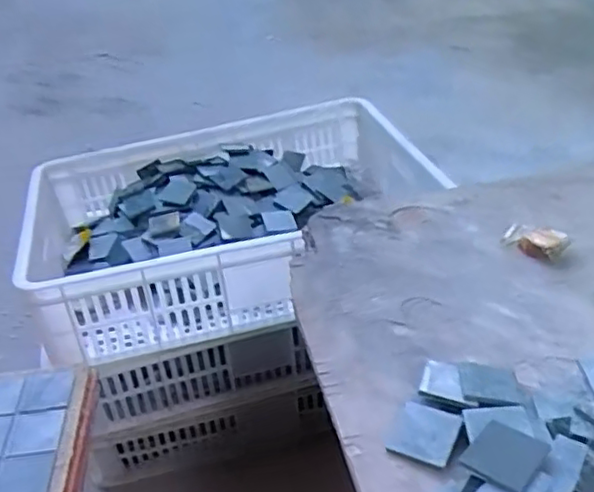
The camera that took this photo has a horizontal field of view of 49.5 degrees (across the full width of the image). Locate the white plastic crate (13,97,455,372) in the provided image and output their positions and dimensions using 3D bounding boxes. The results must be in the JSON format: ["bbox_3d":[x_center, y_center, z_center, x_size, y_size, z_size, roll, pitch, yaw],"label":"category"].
[{"bbox_3d":[-0.096,-0.042,1.055,0.649,0.179,0.409,-10,38,-8],"label":"white plastic crate"}]

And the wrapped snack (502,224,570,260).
[{"bbox_3d":[0.276,-0.007,0.747,0.070,0.020,0.043,22,45,30],"label":"wrapped snack"}]

